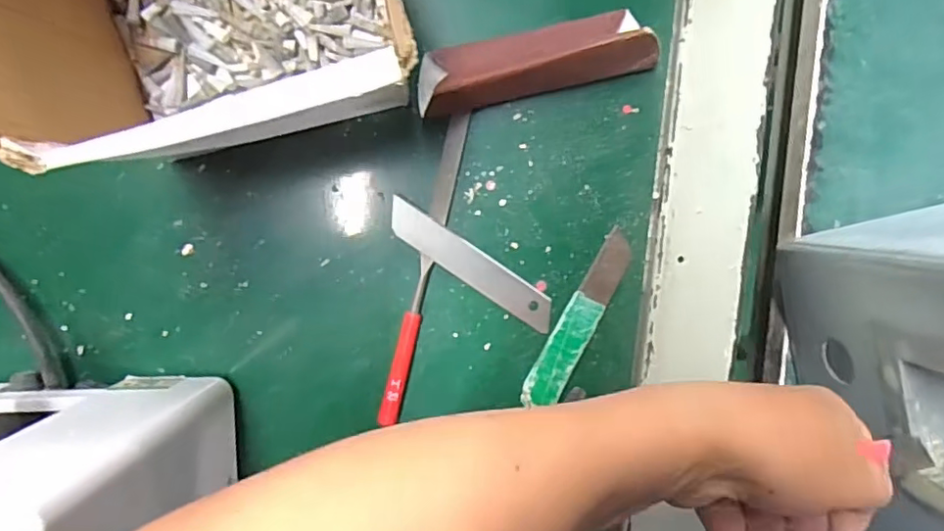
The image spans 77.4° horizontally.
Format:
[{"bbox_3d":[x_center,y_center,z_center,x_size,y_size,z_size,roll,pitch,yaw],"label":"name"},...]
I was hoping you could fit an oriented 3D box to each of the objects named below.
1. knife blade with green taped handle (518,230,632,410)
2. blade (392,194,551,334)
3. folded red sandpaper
[{"bbox_3d":[0.057,0.029,0.312,0.019,0.004,0.100,28,94,-5],"label":"knife blade with green taped handle"},{"bbox_3d":[0.000,0.000,0.307,0.100,0.004,0.018,34,89,-7],"label":"blade"},{"bbox_3d":[0.030,-0.099,0.284,0.116,0.034,0.039,-14,96,-2],"label":"folded red sandpaper"}]

